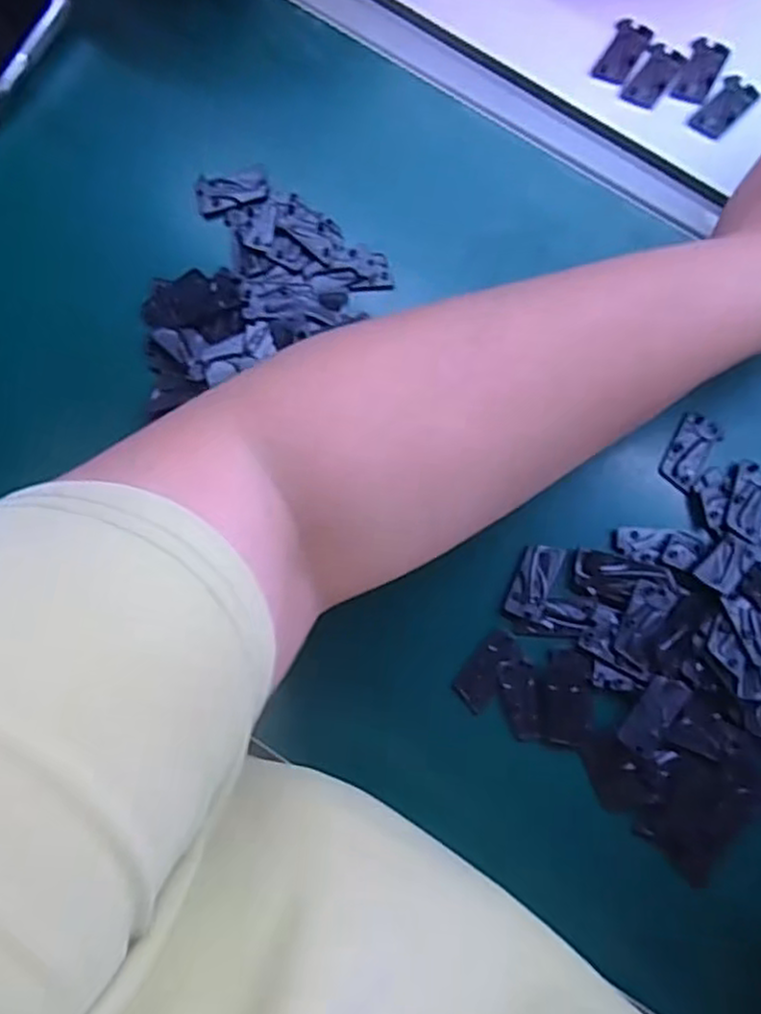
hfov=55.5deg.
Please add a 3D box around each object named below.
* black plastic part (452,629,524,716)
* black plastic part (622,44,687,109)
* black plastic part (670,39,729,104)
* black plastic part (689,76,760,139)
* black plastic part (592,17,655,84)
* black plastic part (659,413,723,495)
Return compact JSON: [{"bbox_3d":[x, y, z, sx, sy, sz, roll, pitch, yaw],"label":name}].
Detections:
[{"bbox_3d":[0.047,0.071,0.312,0.016,0.004,0.035,38,83,5],"label":"black plastic part"},{"bbox_3d":[0.131,-0.206,0.344,0.018,0.004,0.032,33,82,4],"label":"black plastic part"},{"bbox_3d":[0.153,-0.208,0.344,0.017,0.004,0.035,26,82,3],"label":"black plastic part"},{"bbox_3d":[0.164,-0.190,0.341,0.017,0.004,0.035,40,83,5],"label":"black plastic part"},{"bbox_3d":[0.117,-0.219,0.347,0.017,0.004,0.034,28,82,3],"label":"black plastic part"},{"bbox_3d":[0.138,-0.025,0.325,0.018,0.005,0.033,29,82,4],"label":"black plastic part"}]

